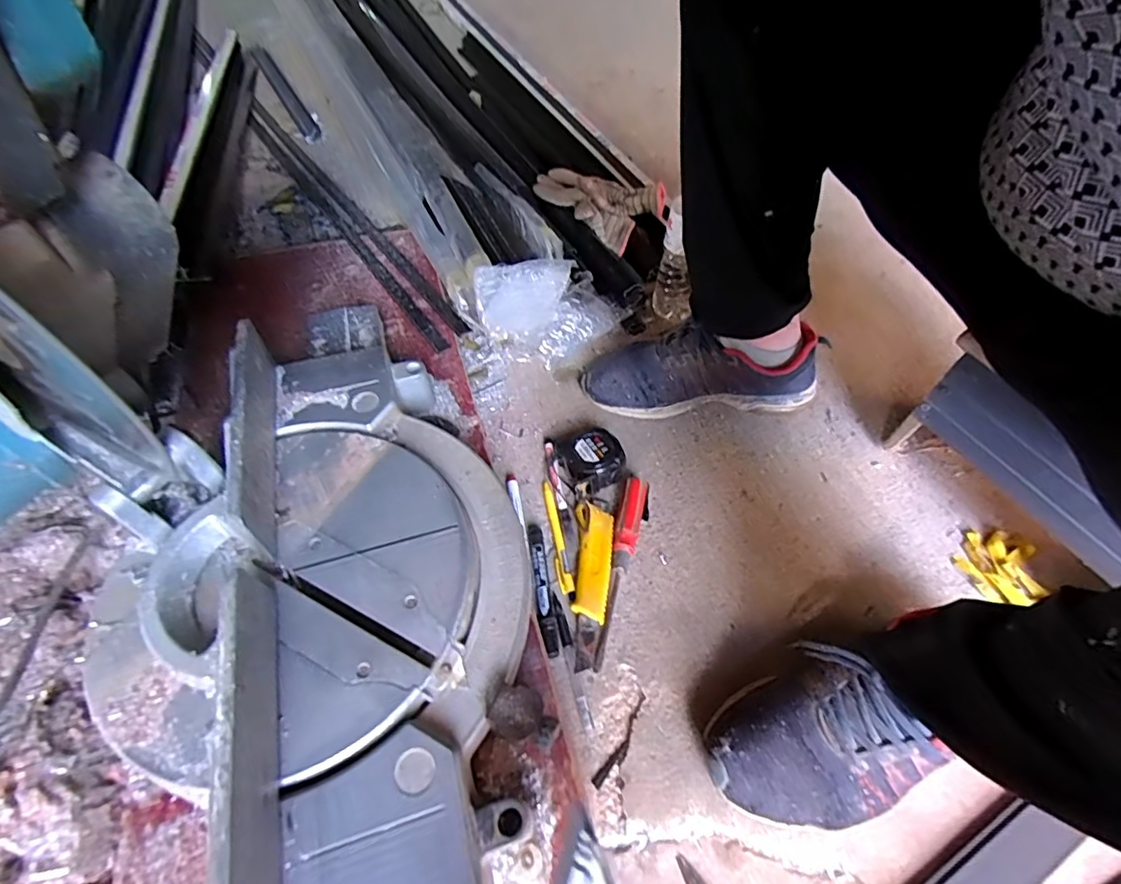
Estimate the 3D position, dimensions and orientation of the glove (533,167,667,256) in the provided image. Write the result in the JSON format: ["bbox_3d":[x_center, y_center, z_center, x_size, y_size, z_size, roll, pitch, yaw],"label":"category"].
[{"bbox_3d":[0.056,-0.373,0.850,0.204,0.044,0.138,15,55,7],"label":"glove"}]

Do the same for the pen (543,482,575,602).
[{"bbox_3d":[-0.003,0.100,0.564,0.014,0.014,0.135,-8,55,-9],"label":"pen"}]

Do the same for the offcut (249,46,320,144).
[{"bbox_3d":[-0.588,-0.743,1.144,0.036,0.023,0.466,-26,60,-20],"label":"offcut"}]

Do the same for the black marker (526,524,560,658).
[{"bbox_3d":[-0.018,0.137,0.528,0.016,0.017,0.136,-5,55,-7],"label":"black marker"}]

